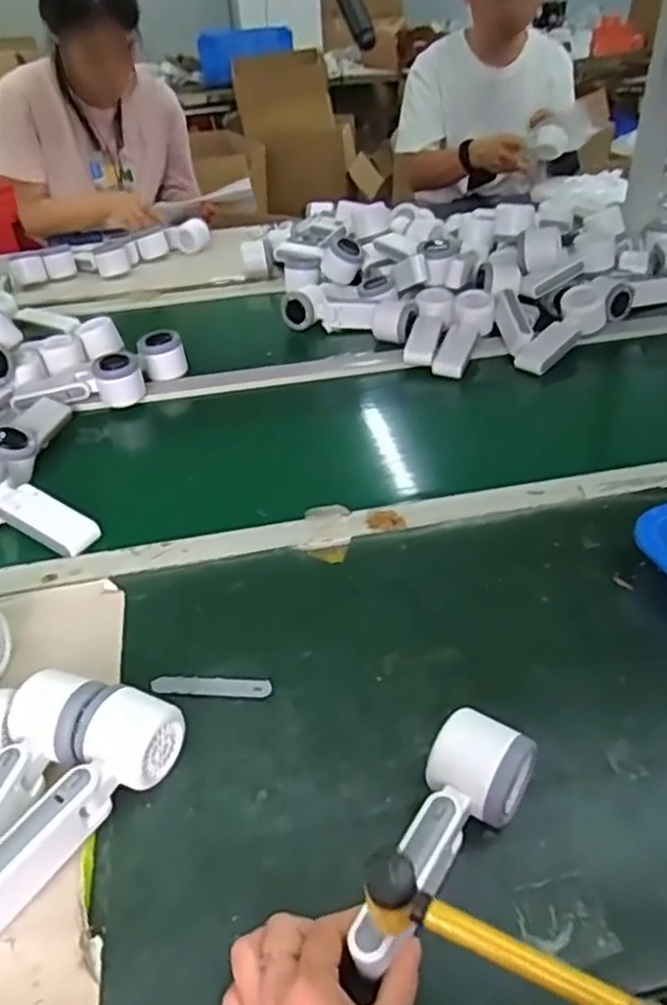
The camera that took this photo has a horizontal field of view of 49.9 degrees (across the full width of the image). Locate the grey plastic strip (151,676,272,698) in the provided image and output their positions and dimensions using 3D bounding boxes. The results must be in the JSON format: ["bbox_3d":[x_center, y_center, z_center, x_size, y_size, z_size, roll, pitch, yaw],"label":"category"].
[{"bbox_3d":[-0.097,0.145,0.564,0.095,0.005,0.019,0,29,10],"label":"grey plastic strip"}]

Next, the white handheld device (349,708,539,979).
[{"bbox_3d":[0.061,0.203,0.434,0.058,0.044,0.164,22,47,31],"label":"white handheld device"}]

